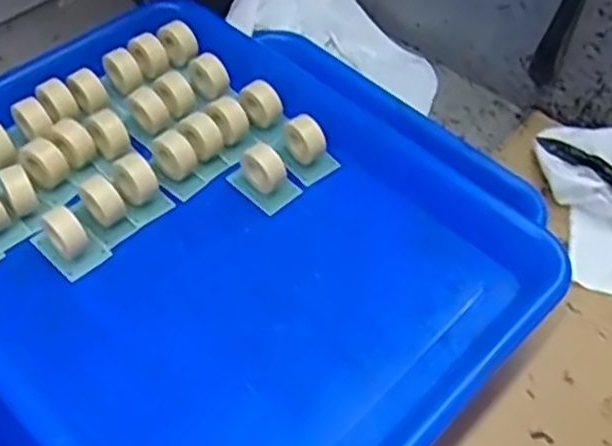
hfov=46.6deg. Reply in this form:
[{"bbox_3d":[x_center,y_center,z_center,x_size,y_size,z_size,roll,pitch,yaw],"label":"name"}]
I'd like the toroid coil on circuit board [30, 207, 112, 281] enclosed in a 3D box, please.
[{"bbox_3d":[-0.127,0.004,0.377,0.037,0.027,0.027,38,59,24],"label":"toroid coil on circuit board"}]

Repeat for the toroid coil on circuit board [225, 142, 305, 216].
[{"bbox_3d":[-0.024,-0.032,0.410,0.025,0.032,0.037,-36,62,-27],"label":"toroid coil on circuit board"}]

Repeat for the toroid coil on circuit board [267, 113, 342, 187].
[{"bbox_3d":[0.000,-0.049,0.425,0.025,0.029,0.039,-28,59,-23],"label":"toroid coil on circuit board"}]

